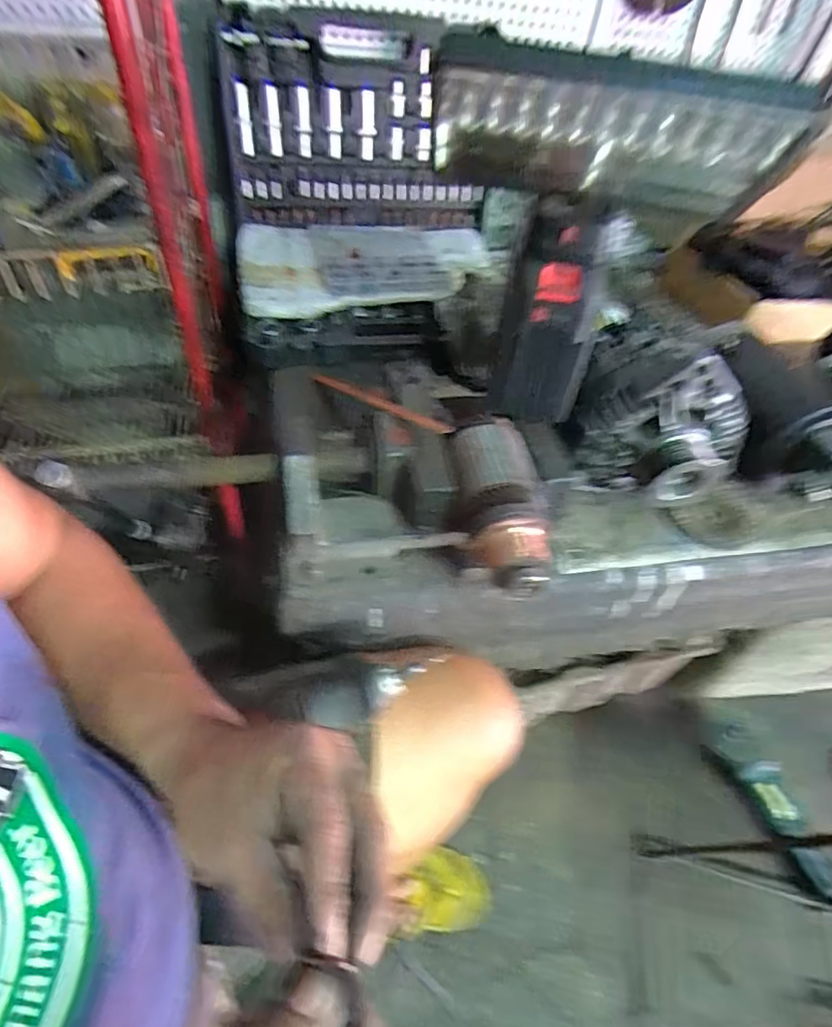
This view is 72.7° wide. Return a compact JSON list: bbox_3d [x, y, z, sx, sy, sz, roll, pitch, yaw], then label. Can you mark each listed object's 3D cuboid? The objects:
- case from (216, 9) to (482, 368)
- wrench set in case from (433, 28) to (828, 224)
[{"bbox_3d":[-0.067,-0.407,0.709,0.344,0.282,0.321,-1,48,-8],"label":"case"},{"bbox_3d":[0.117,-0.237,0.352,0.209,0.123,0.023,9,88,0],"label":"wrench set in case"}]

